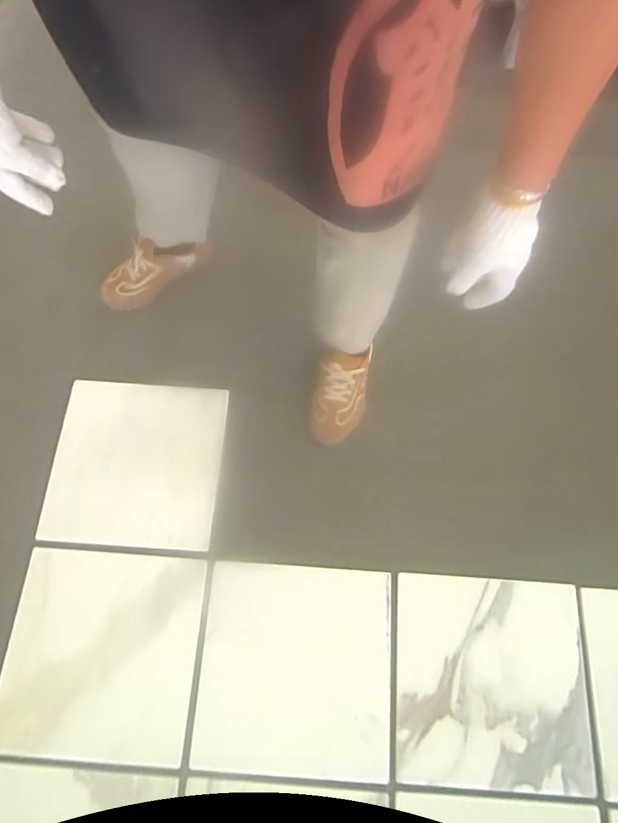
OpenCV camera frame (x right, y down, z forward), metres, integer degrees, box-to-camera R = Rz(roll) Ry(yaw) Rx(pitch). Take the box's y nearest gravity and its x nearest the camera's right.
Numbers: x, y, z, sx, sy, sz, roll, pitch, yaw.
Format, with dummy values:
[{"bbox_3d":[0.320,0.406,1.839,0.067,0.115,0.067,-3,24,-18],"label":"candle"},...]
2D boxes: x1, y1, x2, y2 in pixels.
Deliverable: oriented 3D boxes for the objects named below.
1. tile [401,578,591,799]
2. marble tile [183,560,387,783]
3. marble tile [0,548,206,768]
[{"bbox_3d":[0.283,0.416,0.735,0.286,0.005,0.288,5,67,1],"label":"tile"},{"bbox_3d":[-0.021,0.400,0.743,0.293,0.007,0.292,4,67,1],"label":"marble tile"},{"bbox_3d":[-0.332,0.380,0.751,0.295,0.016,0.291,4,67,1],"label":"marble tile"}]

